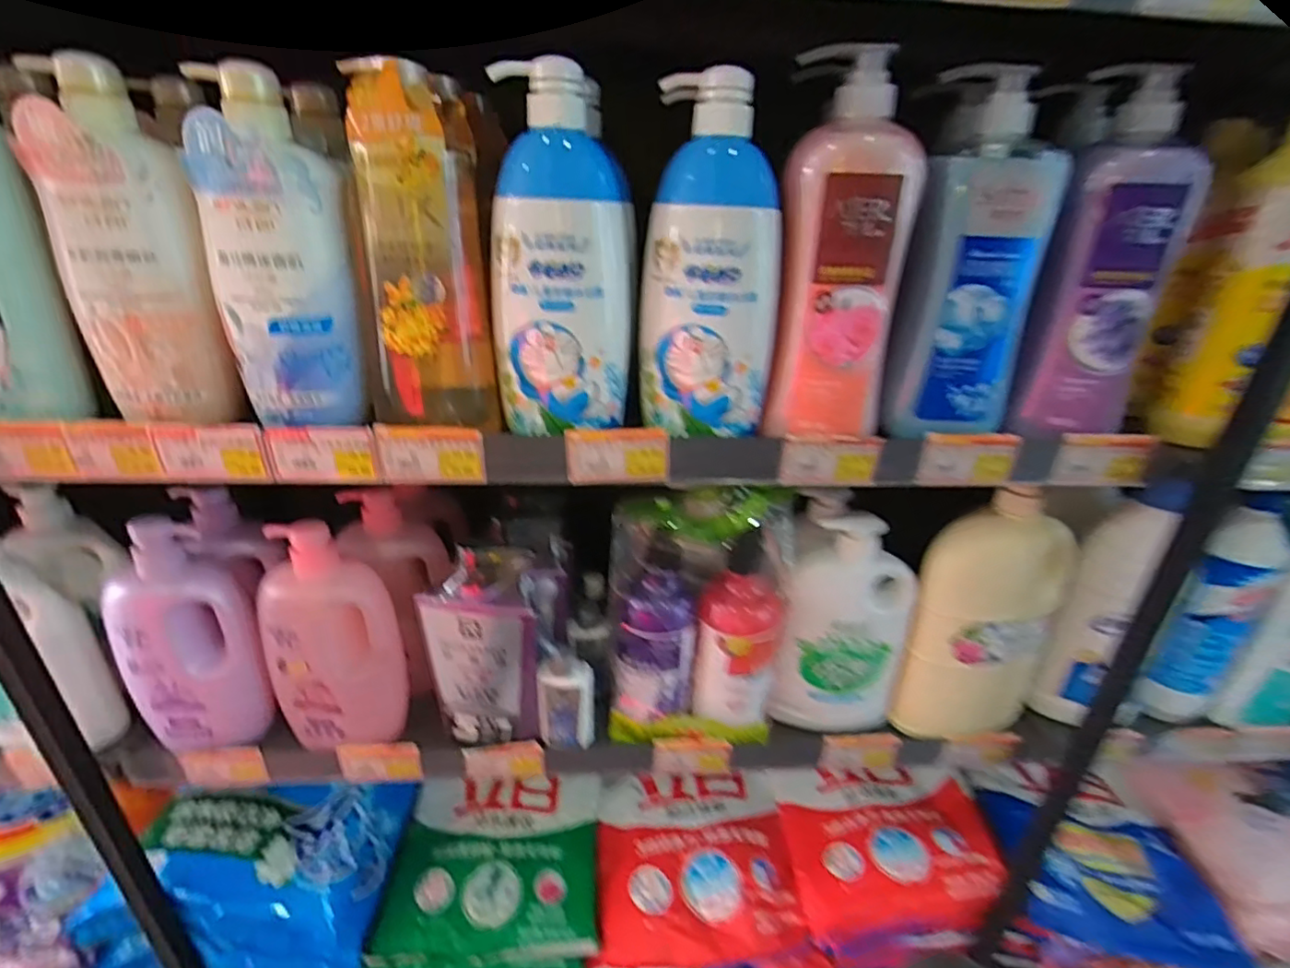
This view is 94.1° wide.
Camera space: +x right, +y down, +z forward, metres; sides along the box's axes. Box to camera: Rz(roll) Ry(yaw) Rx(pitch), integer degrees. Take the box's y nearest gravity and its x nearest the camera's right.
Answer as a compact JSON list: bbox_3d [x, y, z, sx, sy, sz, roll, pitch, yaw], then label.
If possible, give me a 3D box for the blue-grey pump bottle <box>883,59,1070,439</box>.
[{"bbox_3d":[0.240,-0.160,0.435,0.089,0.236,0.068,8,27,8],"label":"blue-grey pump bottle"}]

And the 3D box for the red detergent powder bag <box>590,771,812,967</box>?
[{"bbox_3d":[0.064,0.488,0.776,0.247,0.053,0.220,1,27,-5],"label":"red detergent powder bag"}]

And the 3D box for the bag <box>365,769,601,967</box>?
[{"bbox_3d":[-0.186,0.484,0.754,0.251,0.056,0.226,2,27,-3],"label":"bag"}]

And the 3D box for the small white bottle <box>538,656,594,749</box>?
[{"bbox_3d":[-0.074,0.204,0.566,0.050,0.099,0.025,-2,28,-10],"label":"small white bottle"}]

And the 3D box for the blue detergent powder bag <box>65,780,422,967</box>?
[{"bbox_3d":[-0.443,0.444,0.709,0.266,0.153,0.200,2,27,-4],"label":"blue detergent powder bag"}]

